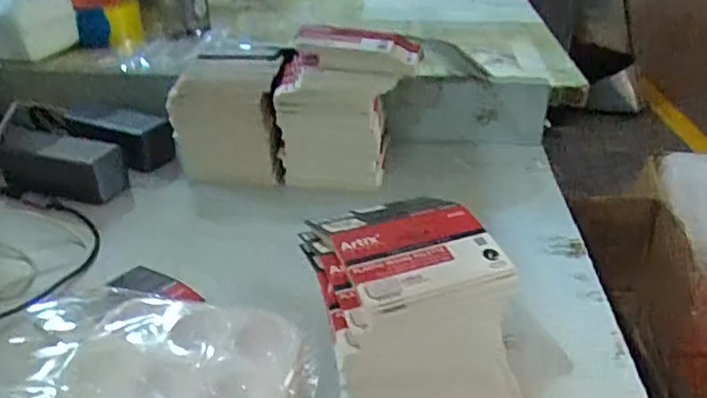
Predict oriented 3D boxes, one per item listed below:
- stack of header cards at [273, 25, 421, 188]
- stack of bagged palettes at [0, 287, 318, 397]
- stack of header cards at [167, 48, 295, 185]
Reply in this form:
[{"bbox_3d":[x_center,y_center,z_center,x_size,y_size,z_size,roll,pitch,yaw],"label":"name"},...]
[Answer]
[{"bbox_3d":[-0.004,-0.105,0.682,0.140,0.155,0.114,8,30,11],"label":"stack of header cards"},{"bbox_3d":[-0.111,0.119,0.358,0.174,0.081,0.103,4,30,6],"label":"stack of bagged palettes"},{"bbox_3d":[-0.133,-0.095,0.688,0.120,0.130,0.088,6,30,9],"label":"stack of header cards"}]

